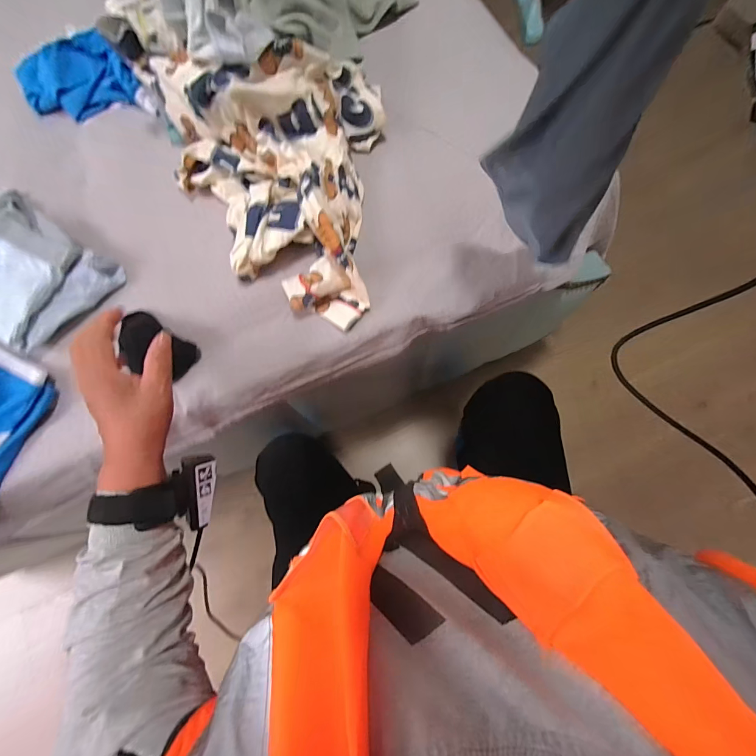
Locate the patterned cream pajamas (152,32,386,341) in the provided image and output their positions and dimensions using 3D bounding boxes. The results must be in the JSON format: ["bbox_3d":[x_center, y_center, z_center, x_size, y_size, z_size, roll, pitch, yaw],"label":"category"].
[{"bbox_3d":[-0.131,-0.247,0.439,0.292,0.121,0.358,-7,74,0],"label":"patterned cream pajamas"}]

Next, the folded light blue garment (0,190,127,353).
[{"bbox_3d":[-0.473,-0.143,0.450,0.238,0.055,0.158,33,77,11],"label":"folded light blue garment"}]

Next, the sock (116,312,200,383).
[{"bbox_3d":[-0.279,-0.036,0.430,0.094,0.030,0.063,31,77,10],"label":"sock"}]

